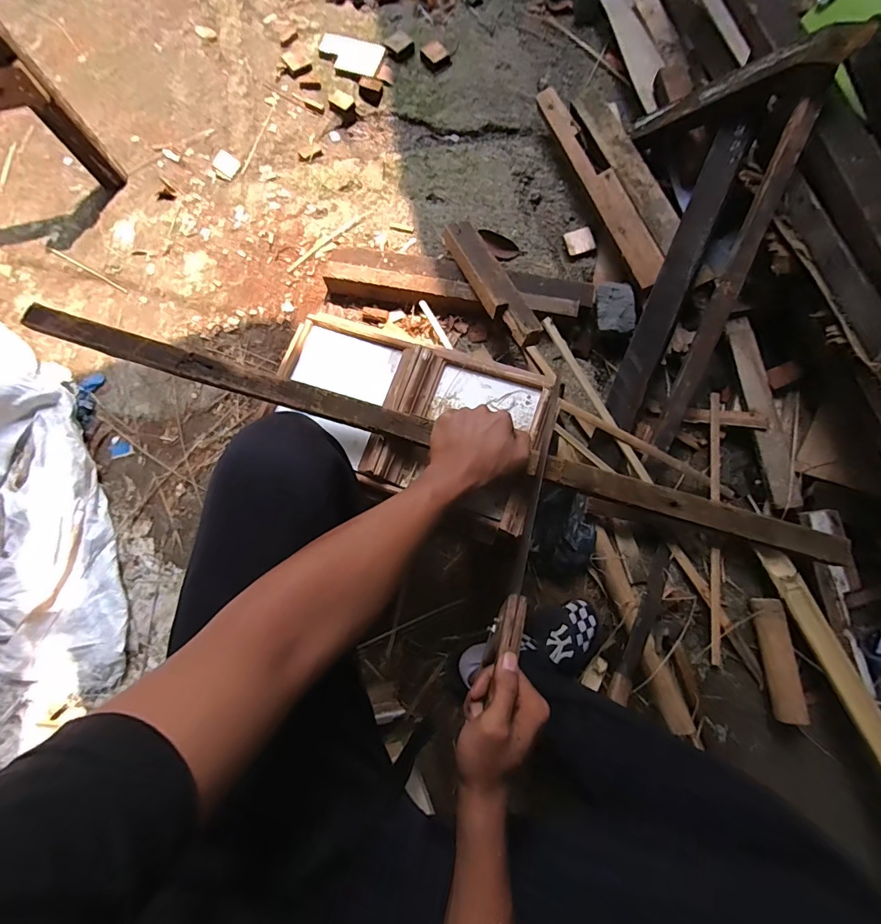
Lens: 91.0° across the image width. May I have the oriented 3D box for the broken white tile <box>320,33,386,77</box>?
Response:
[{"bbox_3d":[-0.239,-1.070,1.140,0.177,0.008,0.113,19,78,7],"label":"broken white tile"}]

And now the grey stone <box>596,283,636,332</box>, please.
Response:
[{"bbox_3d":[0.354,-0.316,0.875,0.067,0.024,0.114,1,76,3],"label":"grey stone"}]

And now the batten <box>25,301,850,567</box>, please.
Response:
[{"bbox_3d":[-0.030,-0.040,0.509,0.995,0.016,0.035,16,77,3],"label":"batten"}]

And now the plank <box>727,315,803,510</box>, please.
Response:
[{"bbox_3d":[0.598,-0.100,0.799,0.050,0.022,0.367,-5,76,1],"label":"plank"}]

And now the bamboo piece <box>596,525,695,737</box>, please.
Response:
[{"bbox_3d":[0.339,0.283,0.736,0.043,0.017,0.346,-20,76,-2],"label":"bamboo piece"}]

